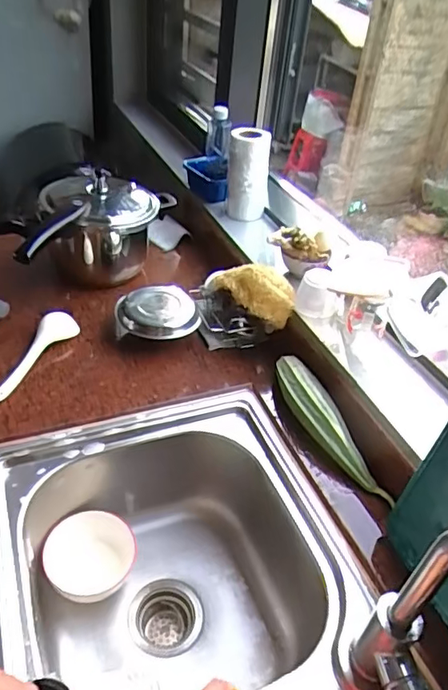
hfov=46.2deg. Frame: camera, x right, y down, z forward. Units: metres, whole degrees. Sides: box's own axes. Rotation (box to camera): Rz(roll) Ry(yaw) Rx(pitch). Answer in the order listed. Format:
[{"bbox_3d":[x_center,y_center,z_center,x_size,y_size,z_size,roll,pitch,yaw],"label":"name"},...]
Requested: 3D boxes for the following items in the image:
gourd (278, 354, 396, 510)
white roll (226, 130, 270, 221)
[{"bbox_3d":[0.159,0.116,0.794,0.061,0.059,0.272,-17,44,-28],"label":"gourd"},{"bbox_3d":[0.051,-0.368,1.143,0.090,0.178,0.089,4,38,-3],"label":"white roll"}]

